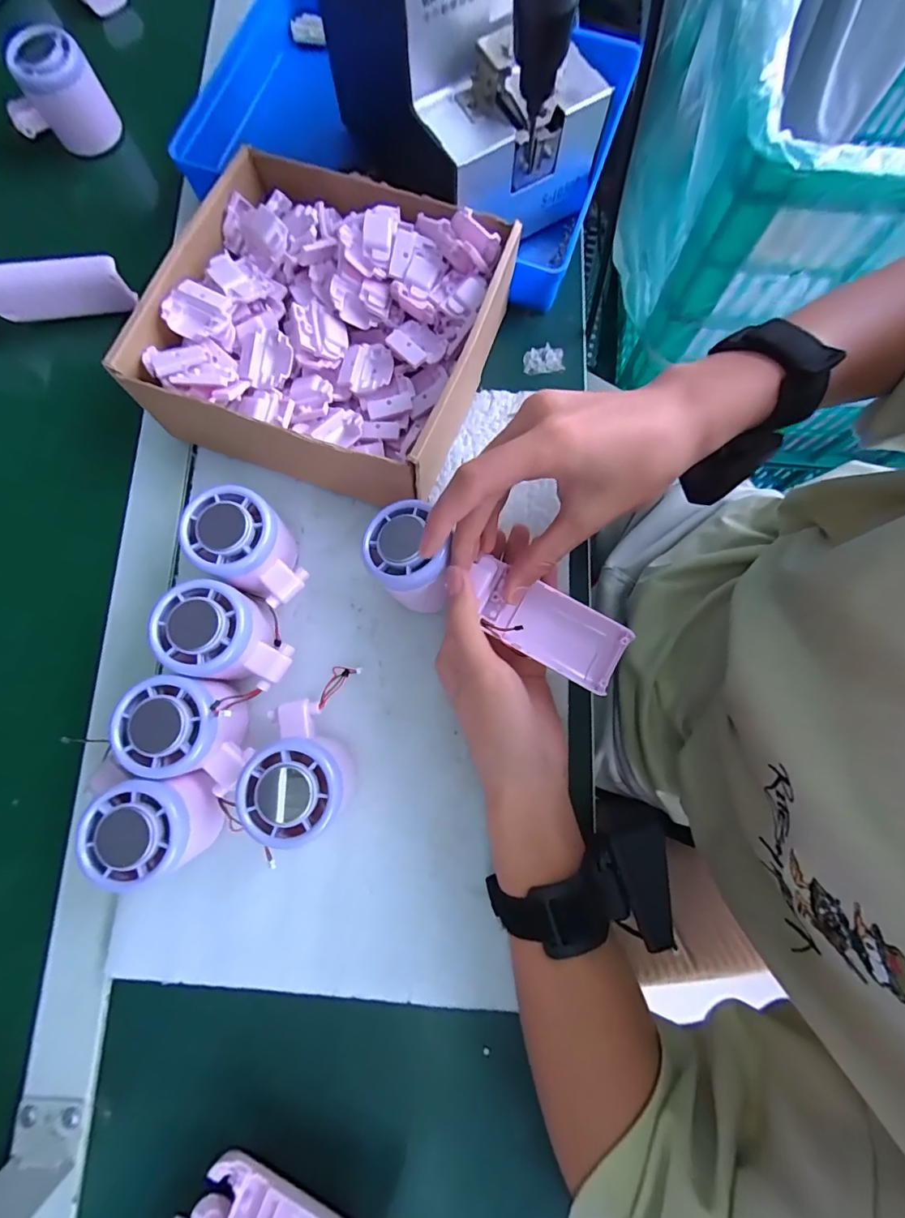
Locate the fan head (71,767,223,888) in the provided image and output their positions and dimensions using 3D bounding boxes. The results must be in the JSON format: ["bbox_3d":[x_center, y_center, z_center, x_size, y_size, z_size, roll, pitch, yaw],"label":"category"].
[{"bbox_3d":[-0.165,0.123,0.277,0.062,0.066,0.054,-12,80,-2],"label":"fan head"}]

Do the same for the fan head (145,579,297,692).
[{"bbox_3d":[-0.135,0.019,0.294,0.072,0.058,0.053,27,81,5],"label":"fan head"}]

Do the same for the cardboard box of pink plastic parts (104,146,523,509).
[{"bbox_3d":[-0.085,-0.190,0.328,0.212,0.066,0.209,17,80,3],"label":"cardboard box of pink plastic parts"}]

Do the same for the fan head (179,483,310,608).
[{"bbox_3d":[-0.125,-0.037,0.305,0.074,0.055,0.051,37,82,6],"label":"fan head"}]

